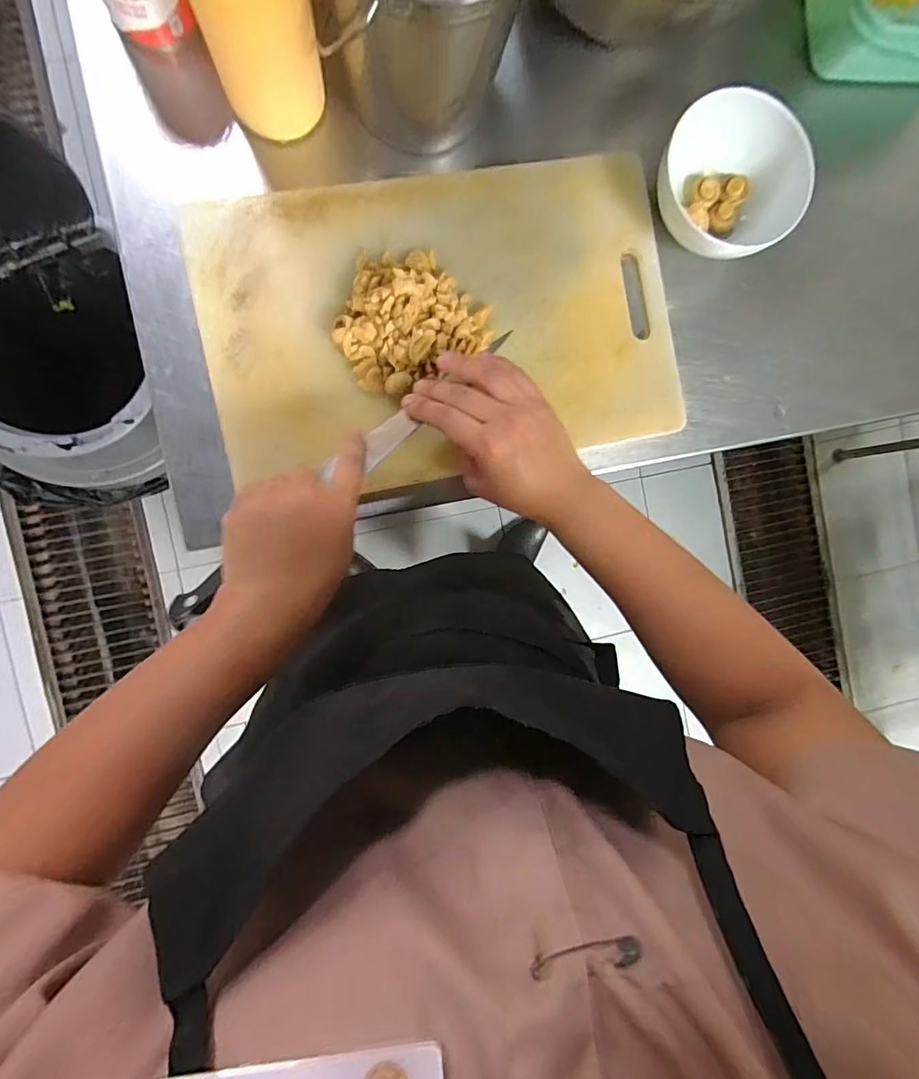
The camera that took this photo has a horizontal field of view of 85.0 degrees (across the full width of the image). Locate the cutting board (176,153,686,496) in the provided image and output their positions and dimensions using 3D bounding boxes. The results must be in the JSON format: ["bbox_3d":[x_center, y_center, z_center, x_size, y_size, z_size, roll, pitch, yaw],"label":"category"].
[{"bbox_3d":[-0.008,-0.187,0.435,0.401,0.021,0.254,-12,91,-7],"label":"cutting board"}]

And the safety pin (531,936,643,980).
[{"bbox_3d":[0.040,0.130,0.156,0.036,0.006,0.006,1,89,-7],"label":"safety pin"}]

